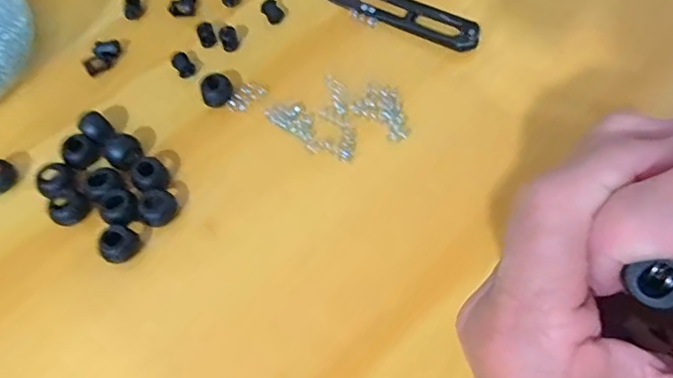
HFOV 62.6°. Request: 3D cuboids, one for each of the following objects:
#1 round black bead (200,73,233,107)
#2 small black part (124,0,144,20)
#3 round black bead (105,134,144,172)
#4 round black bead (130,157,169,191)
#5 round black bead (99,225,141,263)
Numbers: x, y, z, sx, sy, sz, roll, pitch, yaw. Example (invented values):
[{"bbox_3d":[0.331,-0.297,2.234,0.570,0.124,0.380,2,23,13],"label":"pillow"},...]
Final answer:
[{"bbox_3d":[-0.062,-0.051,0.285,0.016,0.011,0.016,-1,60,2],"label":"round black bead"},{"bbox_3d":[-0.118,-0.105,0.319,0.010,0.007,0.013,-17,61,-8],"label":"small black part"},{"bbox_3d":[-0.103,-0.017,0.270,0.016,0.015,0.013,-41,69,-15],"label":"round black bead"},{"bbox_3d":[-0.088,-0.006,0.264,0.013,0.013,0.016,40,72,20],"label":"round black bead"},{"bbox_3d":[-0.097,0.025,0.248,0.012,0.015,0.016,37,68,20],"label":"round black bead"}]

